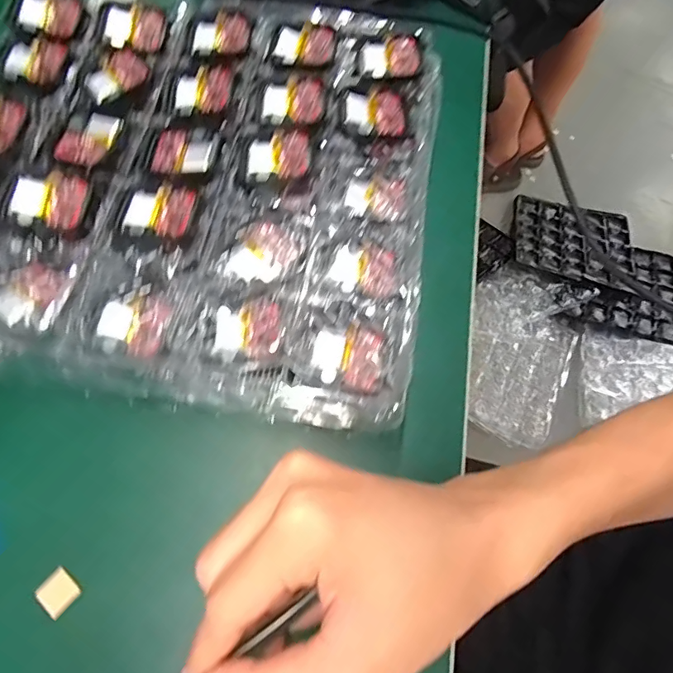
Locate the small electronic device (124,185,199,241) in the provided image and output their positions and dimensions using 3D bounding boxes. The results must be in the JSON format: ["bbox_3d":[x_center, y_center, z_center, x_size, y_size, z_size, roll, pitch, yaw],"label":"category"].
[{"bbox_3d":[-0.094,-0.067,0.245,0.034,0.006,0.032,9,68,3],"label":"small electronic device"}]

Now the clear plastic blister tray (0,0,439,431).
[{"bbox_3d":[-0.086,-0.097,0.268,0.272,0.027,0.258,9,68,3],"label":"clear plastic blister tray"}]

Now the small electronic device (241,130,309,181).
[{"bbox_3d":[-0.034,-0.104,0.266,0.037,0.008,0.032,1,68,0],"label":"small electronic device"}]

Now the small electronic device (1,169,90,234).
[{"bbox_3d":[-0.153,-0.073,0.246,0.040,0.006,0.036,2,68,0],"label":"small electronic device"}]

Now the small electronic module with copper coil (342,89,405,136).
[{"bbox_3d":[0.023,-0.136,0.282,0.038,0.008,0.031,-6,68,-3],"label":"small electronic module with copper coil"}]

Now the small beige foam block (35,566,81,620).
[{"bbox_3d":[-0.135,0.124,0.225,0.018,0.004,0.015,39,73,14],"label":"small beige foam block"}]

